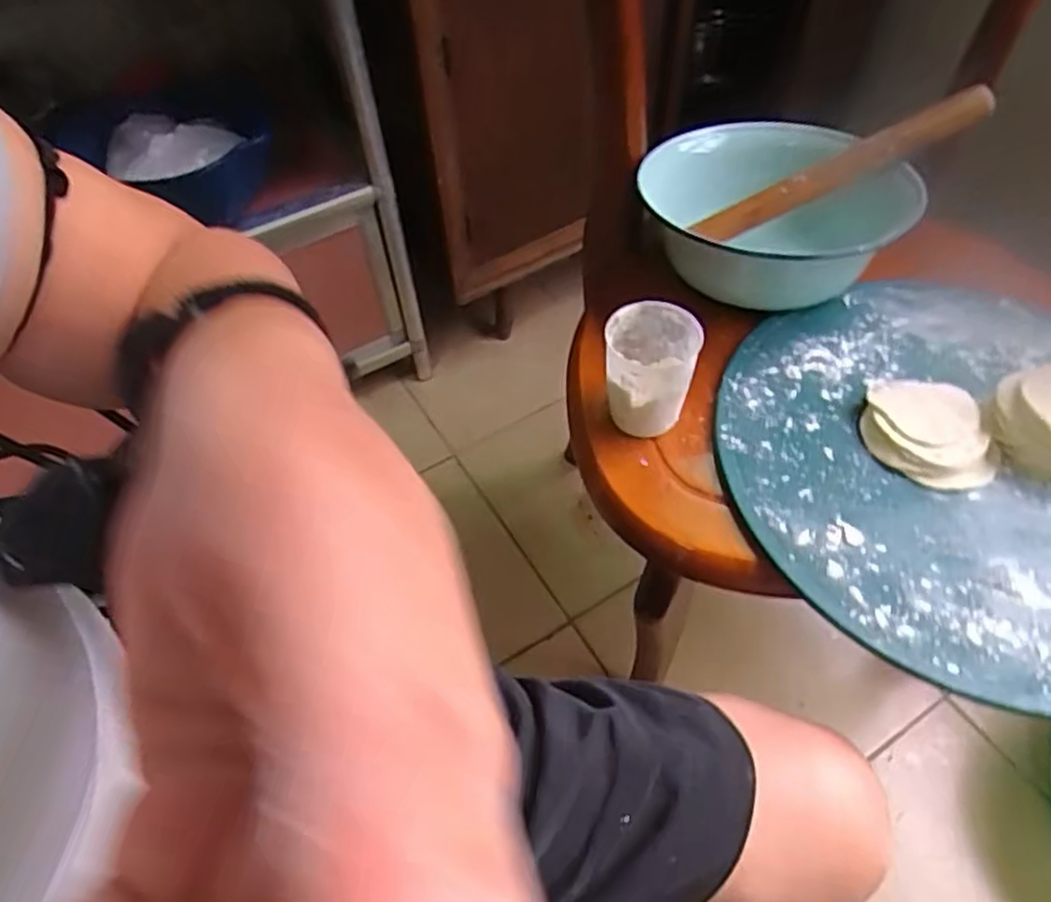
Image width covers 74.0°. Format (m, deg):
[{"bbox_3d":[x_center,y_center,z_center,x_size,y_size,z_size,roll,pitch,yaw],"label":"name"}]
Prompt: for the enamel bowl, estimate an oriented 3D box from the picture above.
[{"bbox_3d":[0.197,-0.192,0.584,0.195,0.079,0.198,-2,51,2],"label":"enamel bowl"}]

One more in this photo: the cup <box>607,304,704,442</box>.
[{"bbox_3d":[0.086,-0.053,0.483,0.059,0.075,0.058,-2,51,2],"label":"cup"}]

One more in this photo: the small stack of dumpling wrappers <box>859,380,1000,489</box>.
[{"bbox_3d":[0.270,-0.013,0.474,0.076,0.016,0.086,-2,51,2],"label":"small stack of dumpling wrappers"}]

